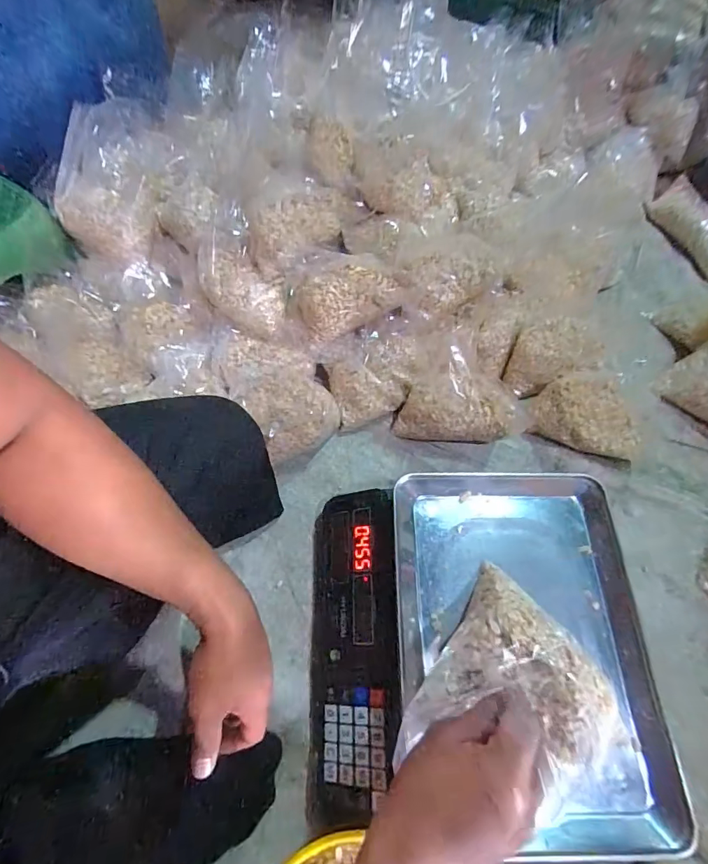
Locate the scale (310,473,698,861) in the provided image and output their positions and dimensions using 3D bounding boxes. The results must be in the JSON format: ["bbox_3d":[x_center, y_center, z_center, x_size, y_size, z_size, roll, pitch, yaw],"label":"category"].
[{"bbox_3d":[0.123,0.220,0.468,0.336,0.115,0.323,0,65,-2],"label":"scale"}]

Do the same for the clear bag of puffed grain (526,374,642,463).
[{"bbox_3d":[0.331,-0.029,0.607,0.157,0.063,0.102,15,66,5],"label":"clear bag of puffed grain"}]

